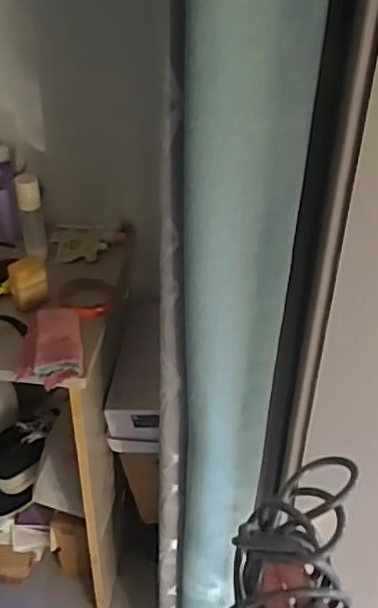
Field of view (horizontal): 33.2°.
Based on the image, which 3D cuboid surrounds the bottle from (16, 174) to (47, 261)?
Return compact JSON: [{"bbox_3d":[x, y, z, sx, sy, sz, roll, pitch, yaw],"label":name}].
[{"bbox_3d":[-0.284,-0.156,1.137,0.044,0.150,0.037,3,38,2],"label":"bottle"}]

